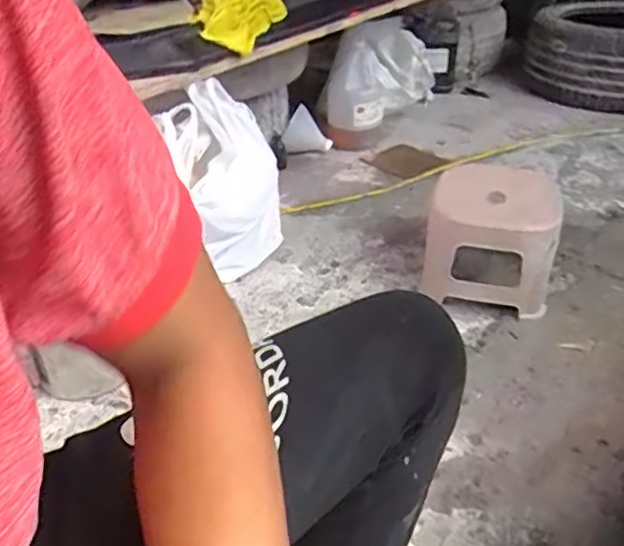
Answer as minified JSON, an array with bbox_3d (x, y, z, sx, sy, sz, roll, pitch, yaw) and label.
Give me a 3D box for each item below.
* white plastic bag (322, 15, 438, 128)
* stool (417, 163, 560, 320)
[{"bbox_3d":[0.205,-0.584,1.829,0.292,0.230,0.354,6,34,11],"label":"white plastic bag"},{"bbox_3d":[0.338,-0.078,1.186,0.226,0.182,0.315,6,32,12],"label":"stool"}]

